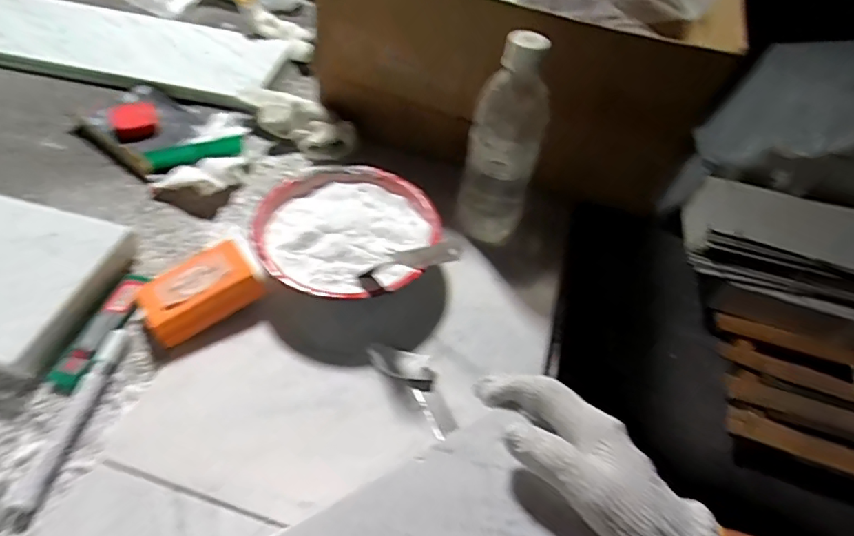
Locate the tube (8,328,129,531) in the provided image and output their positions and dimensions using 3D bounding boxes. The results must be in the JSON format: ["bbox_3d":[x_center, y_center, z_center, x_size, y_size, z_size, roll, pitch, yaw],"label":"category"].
[{"bbox_3d":[-0.273,0.115,0.412,0.021,0.013,0.153,7,51,1],"label":"tube"}]

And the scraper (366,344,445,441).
[{"bbox_3d":[-0.010,0.095,0.453,0.036,0.013,0.095,-30,59,-26],"label":"scraper"}]

